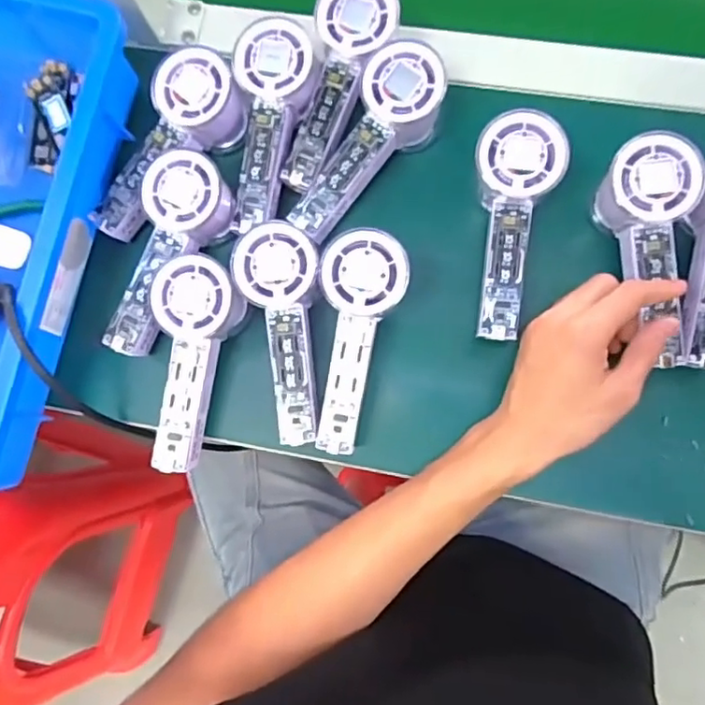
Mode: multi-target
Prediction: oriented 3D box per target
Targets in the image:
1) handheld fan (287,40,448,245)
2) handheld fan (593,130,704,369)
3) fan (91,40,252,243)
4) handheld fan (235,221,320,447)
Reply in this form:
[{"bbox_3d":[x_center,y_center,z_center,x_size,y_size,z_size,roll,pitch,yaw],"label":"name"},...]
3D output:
[{"bbox_3d":[0.016,-0.146,0.439,0.056,0.064,0.146,33,101,6],"label":"handheld fan"},{"bbox_3d":[0.199,-0.068,0.401,0.057,0.037,0.146,-6,99,4],"label":"handheld fan"},{"bbox_3d":[-0.135,-0.149,0.447,0.059,0.053,0.149,41,100,9],"label":"fan"},{"bbox_3d":[-0.045,-0.014,0.414,0.053,0.035,0.146,-6,94,4],"label":"handheld fan"}]

